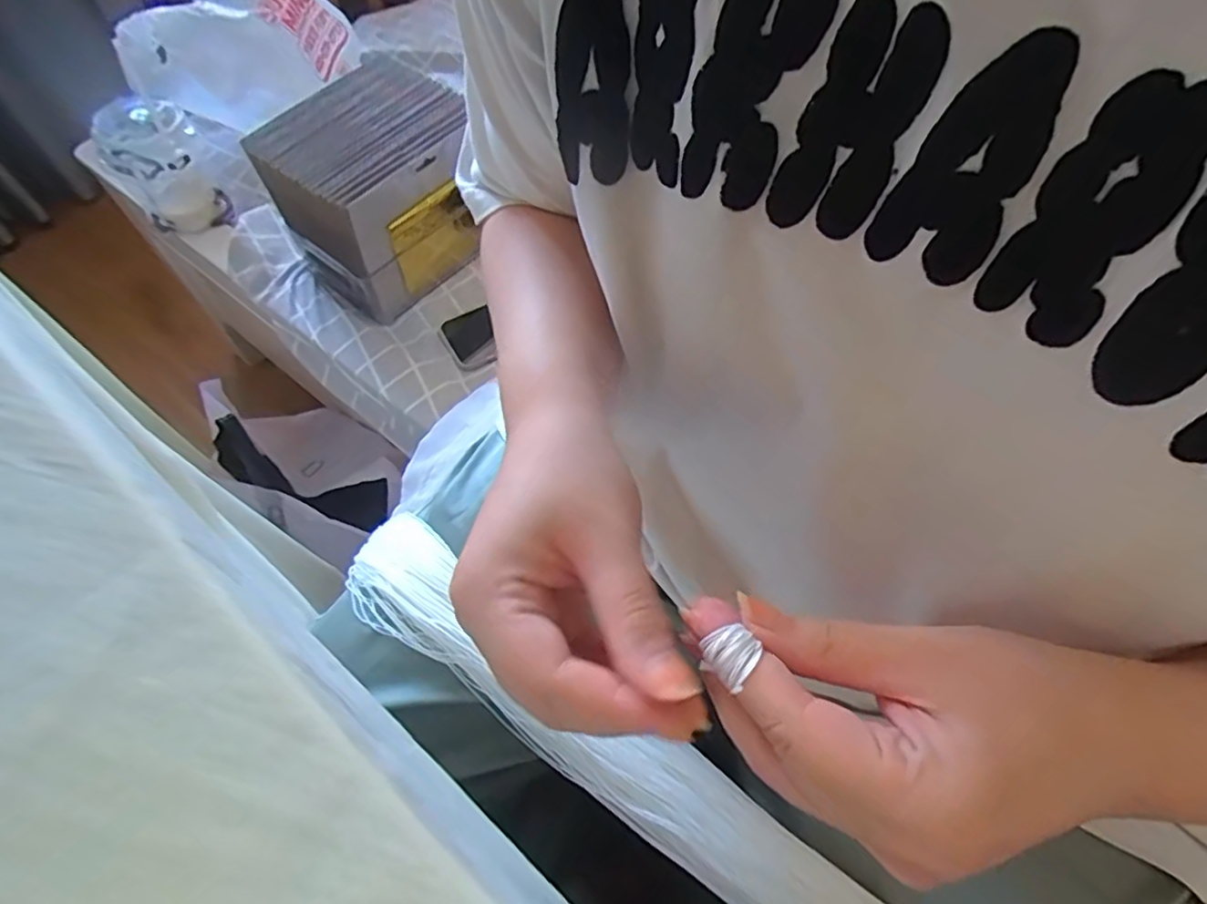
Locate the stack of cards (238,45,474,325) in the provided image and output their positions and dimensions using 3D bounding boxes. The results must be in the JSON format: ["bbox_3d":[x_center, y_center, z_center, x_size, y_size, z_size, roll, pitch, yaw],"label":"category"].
[{"bbox_3d":[-0.240,-0.283,0.685,0.160,0.160,0.194,36,65,22],"label":"stack of cards"}]

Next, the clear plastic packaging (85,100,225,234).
[{"bbox_3d":[-0.518,-0.332,0.744,0.096,0.137,0.084,-35,62,-19],"label":"clear plastic packaging"}]

